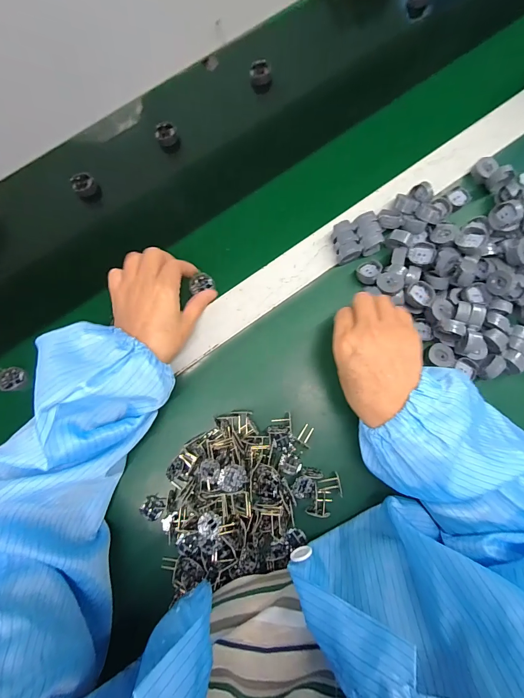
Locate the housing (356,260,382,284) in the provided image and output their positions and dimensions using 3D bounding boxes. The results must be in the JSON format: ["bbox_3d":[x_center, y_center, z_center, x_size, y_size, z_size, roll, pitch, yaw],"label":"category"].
[{"bbox_3d":[0.123,-0.090,0.382,0.025,0.017,0.027,0,79,1],"label":"housing"}]

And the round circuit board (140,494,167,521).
[{"bbox_3d":[-0.116,0.170,0.355,0.023,0.007,0.024,0,79,1],"label":"round circuit board"}]

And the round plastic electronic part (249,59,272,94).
[{"bbox_3d":[-0.002,-0.379,0.461,0.029,0.030,0.024,0,79,1],"label":"round plastic electronic part"}]

